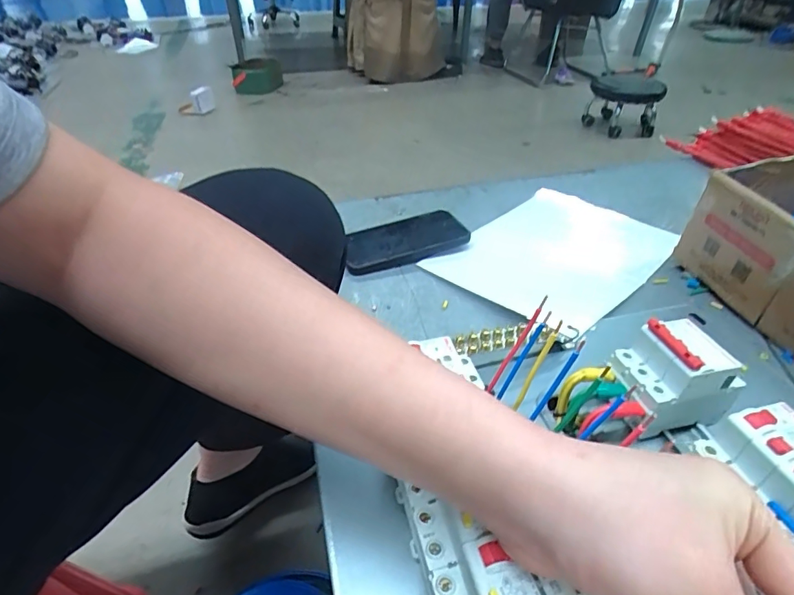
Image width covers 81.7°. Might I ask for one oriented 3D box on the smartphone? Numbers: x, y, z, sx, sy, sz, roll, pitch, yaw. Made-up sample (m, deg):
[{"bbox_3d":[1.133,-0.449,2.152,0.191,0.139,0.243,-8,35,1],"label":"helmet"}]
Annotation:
[{"bbox_3d":[0.008,-0.074,0.587,0.157,0.014,0.083,-17,41,-21],"label":"smartphone"}]

